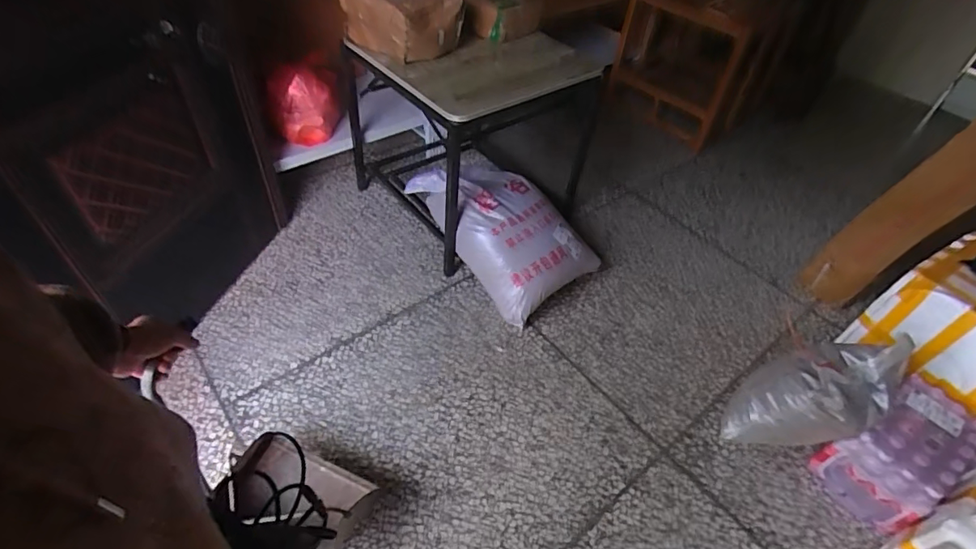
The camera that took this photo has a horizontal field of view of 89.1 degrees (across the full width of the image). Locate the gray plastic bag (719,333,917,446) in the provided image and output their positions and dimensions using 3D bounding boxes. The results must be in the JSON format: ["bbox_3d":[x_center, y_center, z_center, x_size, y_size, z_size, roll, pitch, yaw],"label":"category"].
[{"bbox_3d":[0.860,0.324,1.336,0.201,0.507,0.222,25,42,-24],"label":"gray plastic bag"}]

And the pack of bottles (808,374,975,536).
[{"bbox_3d":[1.119,0.479,1.350,0.363,0.234,0.234,-21,52,-24],"label":"pack of bottles"}]

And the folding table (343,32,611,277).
[{"bbox_3d":[-0.086,-0.535,1.880,0.615,0.648,0.746,-29,54,-26],"label":"folding table"}]

